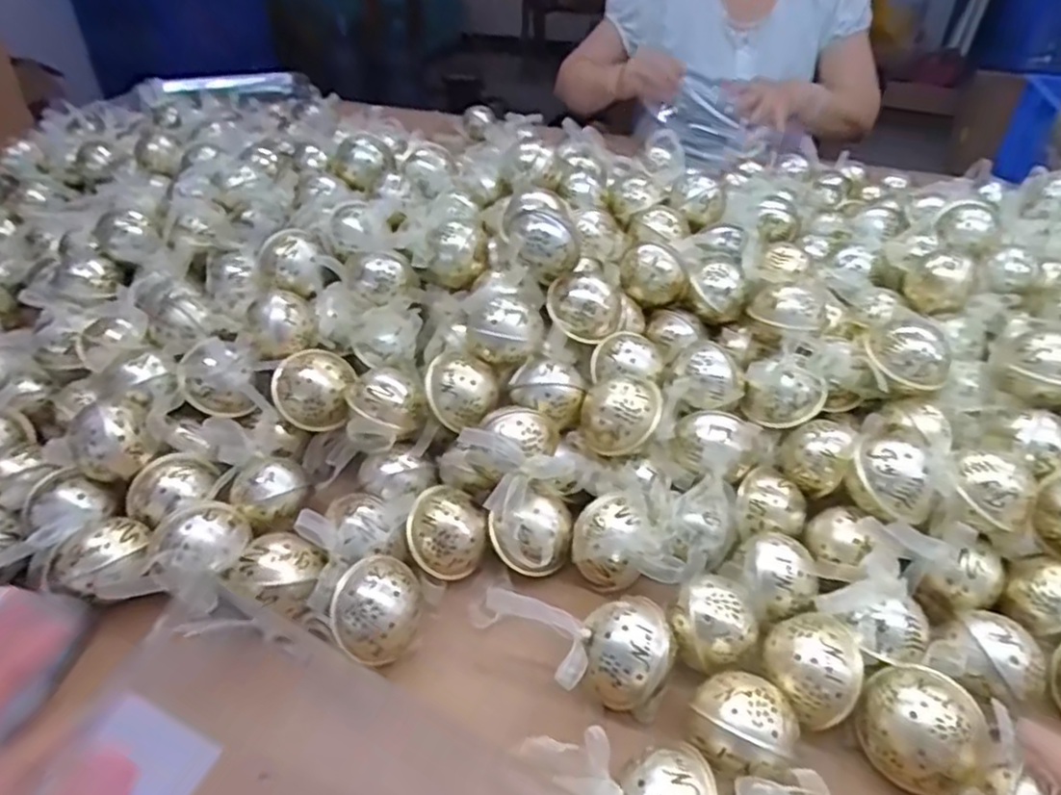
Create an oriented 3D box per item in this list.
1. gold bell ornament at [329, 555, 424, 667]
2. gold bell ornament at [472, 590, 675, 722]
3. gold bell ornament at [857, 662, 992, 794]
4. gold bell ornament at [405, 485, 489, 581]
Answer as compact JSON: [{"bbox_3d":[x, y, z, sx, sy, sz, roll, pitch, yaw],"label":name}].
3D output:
[{"bbox_3d":[-0.091,0.127,0.413,0.051,0.050,0.058,-10,40,-14],"label":"gold bell ornament"},{"bbox_3d":[0.028,0.141,0.382,0.108,0.066,0.048,-3,39,-5],"label":"gold bell ornament"},{"bbox_3d":[0.202,0.173,0.360,0.046,0.048,0.058,-26,46,-30],"label":"gold bell ornament"},{"bbox_3d":[-0.055,0.089,0.459,0.051,0.045,0.052,-3,39,-6],"label":"gold bell ornament"}]

